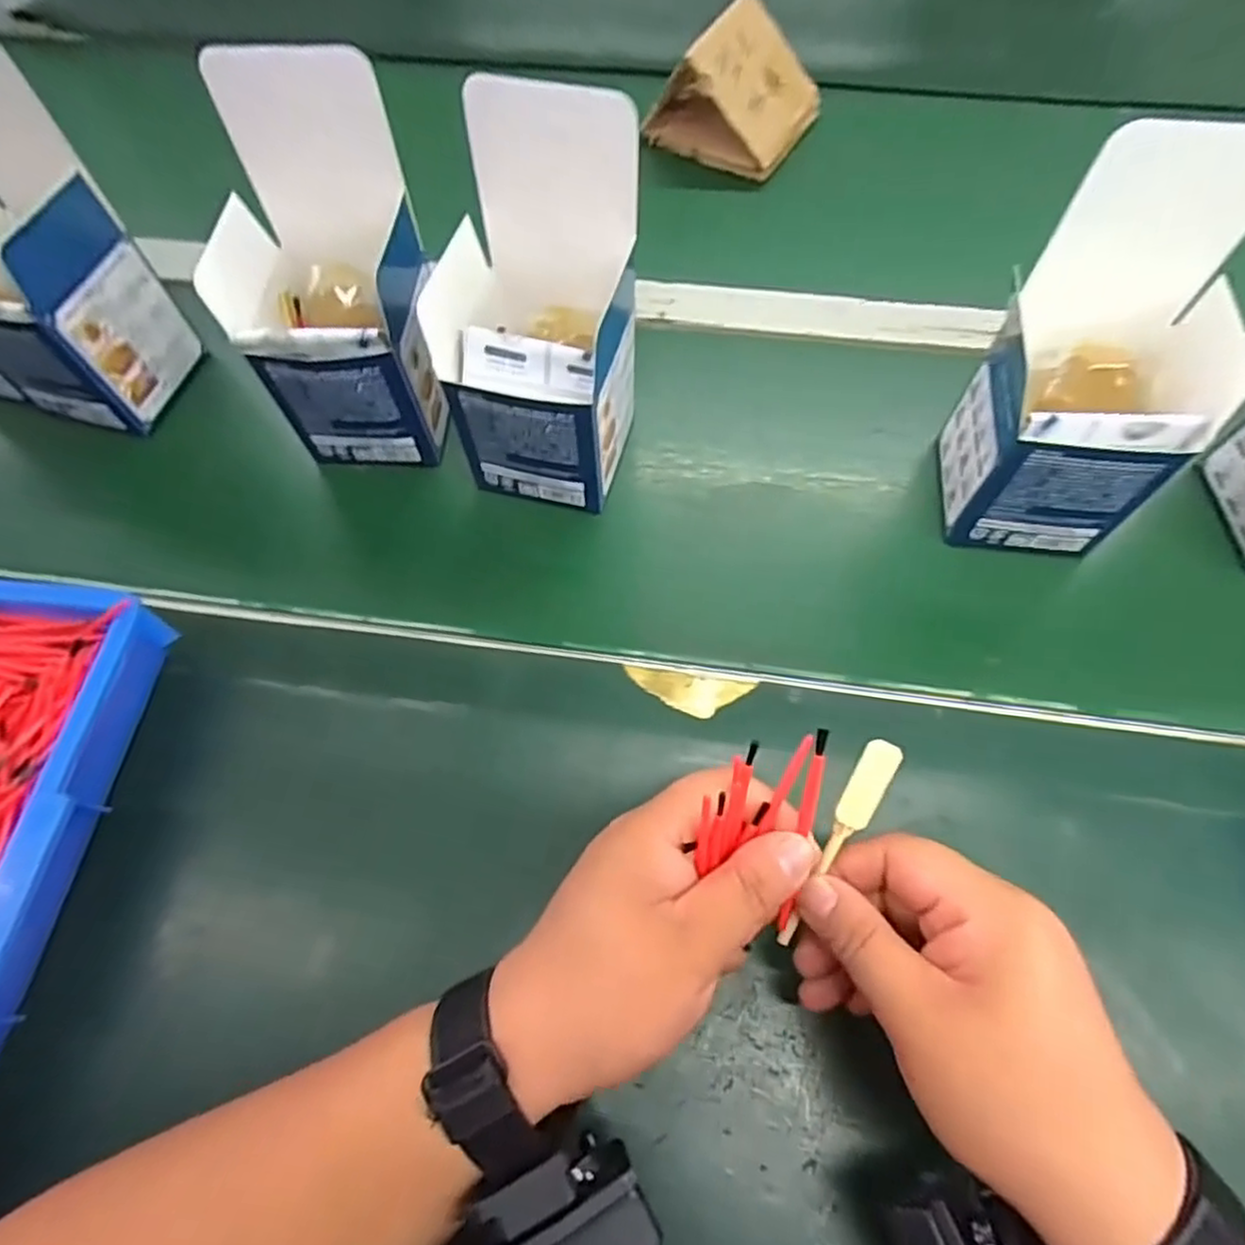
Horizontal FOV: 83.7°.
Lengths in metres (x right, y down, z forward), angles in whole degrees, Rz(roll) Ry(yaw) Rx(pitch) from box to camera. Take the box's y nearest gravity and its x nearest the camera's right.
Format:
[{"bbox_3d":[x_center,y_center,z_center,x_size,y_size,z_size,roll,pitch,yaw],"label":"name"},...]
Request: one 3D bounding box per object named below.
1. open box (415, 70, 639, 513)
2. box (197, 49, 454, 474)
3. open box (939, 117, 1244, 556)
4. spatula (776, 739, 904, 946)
[{"bbox_3d":[-0.043,-0.154,0.364,0.095,0.179,0.094,12,63,9],"label":"open box"},{"bbox_3d":[-0.152,-0.177,0.374,0.108,0.178,0.093,0,62,4],"label":"box"},{"bbox_3d":[0.232,-0.122,0.336,0.090,0.170,0.085,7,63,7],"label":"open box"},{"bbox_3d":[0.083,0.087,0.270,0.013,0.004,0.090,27,98,17],"label":"spatula"}]

